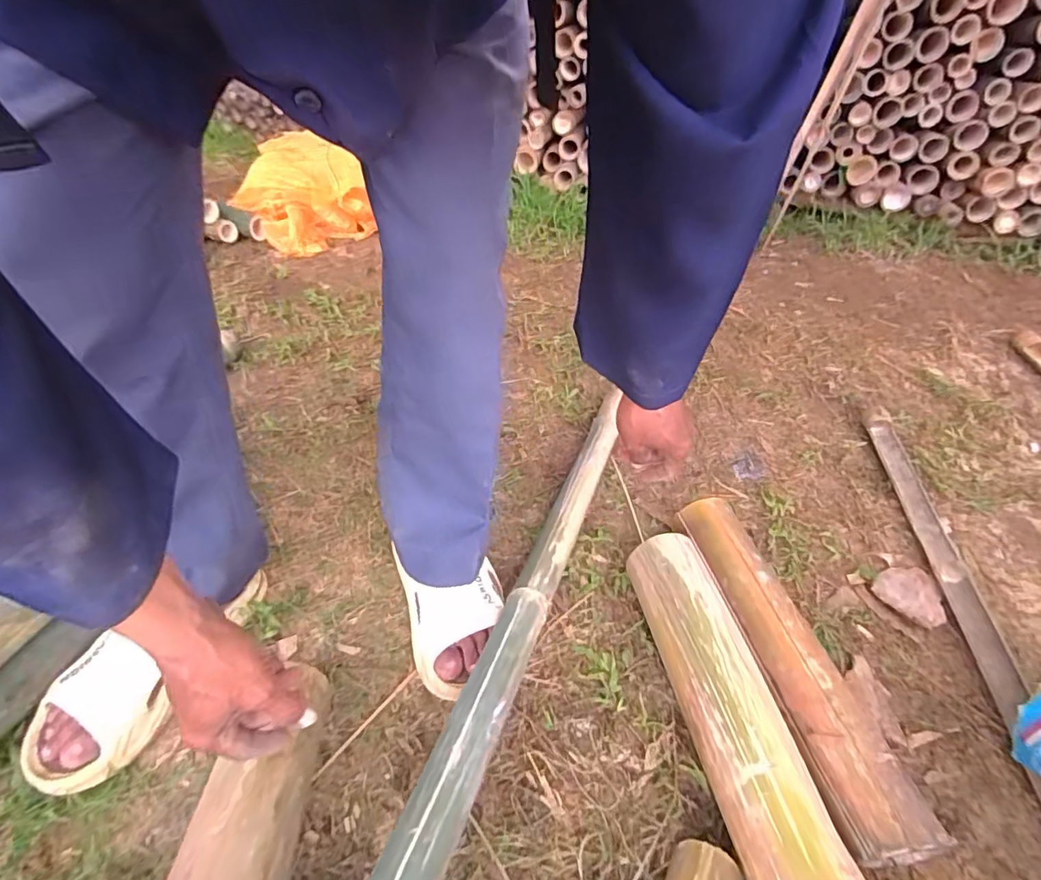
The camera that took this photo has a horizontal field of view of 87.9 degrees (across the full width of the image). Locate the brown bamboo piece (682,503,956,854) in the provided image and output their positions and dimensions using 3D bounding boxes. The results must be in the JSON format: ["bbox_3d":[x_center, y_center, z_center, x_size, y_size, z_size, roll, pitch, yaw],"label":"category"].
[{"bbox_3d":[0.287,0.216,0.599,0.086,0.048,0.405,-7,45,-8],"label":"brown bamboo piece"}]

